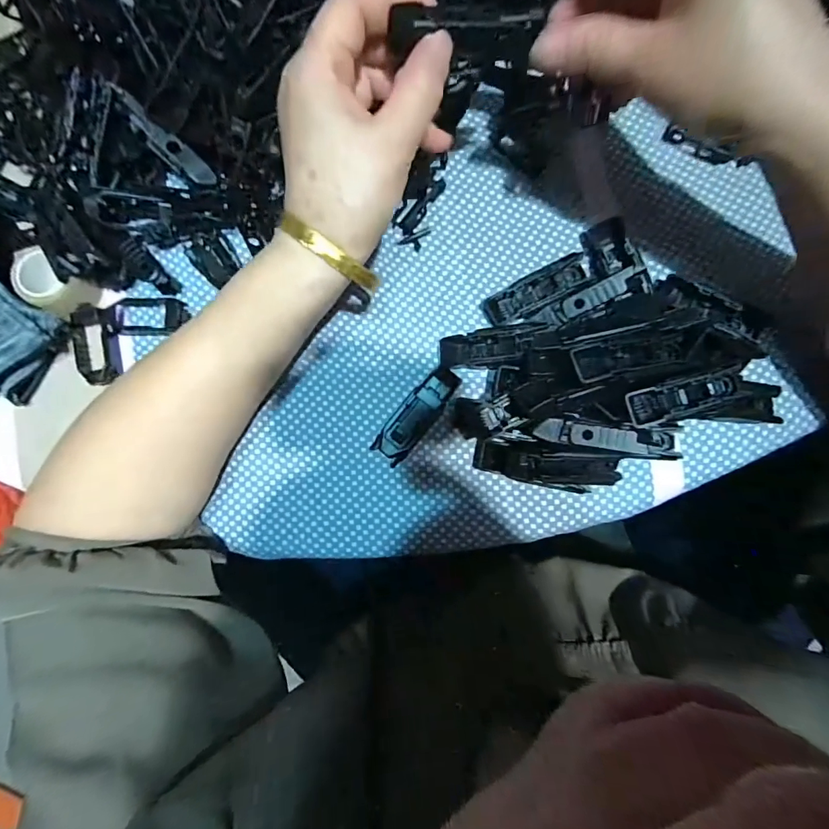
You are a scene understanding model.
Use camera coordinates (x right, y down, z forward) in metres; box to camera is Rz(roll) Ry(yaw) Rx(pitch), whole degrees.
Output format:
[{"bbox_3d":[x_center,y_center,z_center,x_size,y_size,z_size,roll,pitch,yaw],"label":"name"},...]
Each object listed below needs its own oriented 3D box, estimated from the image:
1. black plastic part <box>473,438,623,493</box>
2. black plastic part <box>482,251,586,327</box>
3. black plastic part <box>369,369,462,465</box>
[{"bbox_3d":[0.075,0.027,0.252,0.080,0.030,0.018,11,45,12],"label":"black plastic part"},{"bbox_3d":[0.075,-0.076,0.269,0.066,0.010,0.019,-25,85,3],"label":"black plastic part"},{"bbox_3d":[0.002,-0.001,0.265,0.021,0.015,0.065,38,90,6],"label":"black plastic part"}]

